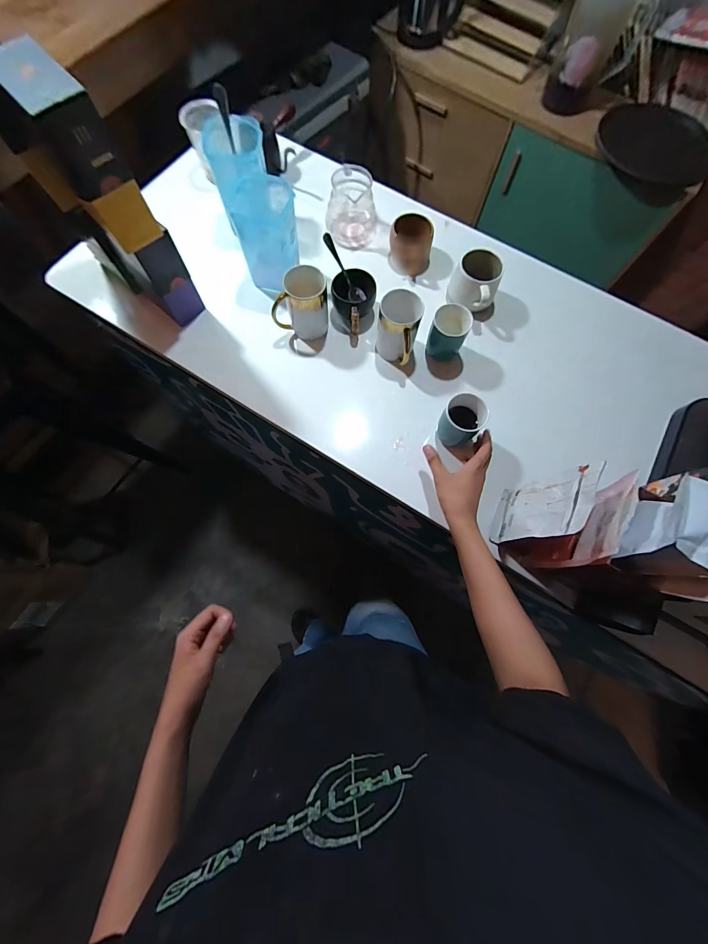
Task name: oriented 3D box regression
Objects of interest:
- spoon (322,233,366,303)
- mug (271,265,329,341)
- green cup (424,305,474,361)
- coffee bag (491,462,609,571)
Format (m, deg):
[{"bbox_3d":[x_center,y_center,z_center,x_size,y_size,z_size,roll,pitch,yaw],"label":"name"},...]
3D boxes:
[{"bbox_3d":[-0.018,-0.364,0.634,0.025,0.014,0.122,-38,116,-12],"label":"spoon"},{"bbox_3d":[-0.092,-0.290,0.621,0.091,0.110,0.065,0,73,-2],"label":"mug"},{"bbox_3d":[0.166,-0.245,0.624,0.062,0.081,0.061,0,73,-2],"label":"green cup"},{"bbox_3d":[0.269,0.063,0.483,0.075,0.185,0.106,21,73,5],"label":"coffee bag"}]

